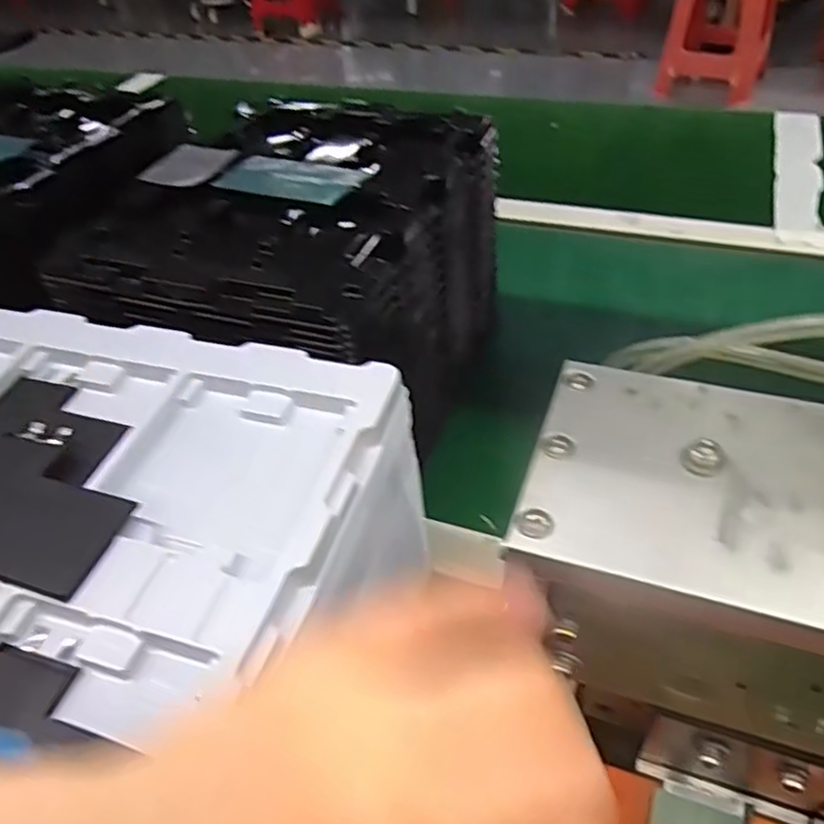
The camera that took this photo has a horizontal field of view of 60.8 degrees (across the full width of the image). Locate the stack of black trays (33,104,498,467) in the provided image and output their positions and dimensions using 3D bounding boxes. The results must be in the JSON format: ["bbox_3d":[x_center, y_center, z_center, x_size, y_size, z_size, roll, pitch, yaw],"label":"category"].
[{"bbox_3d":[-0.082,-0.093,0.515,0.231,0.161,0.279,9,47,16],"label":"stack of black trays"}]

